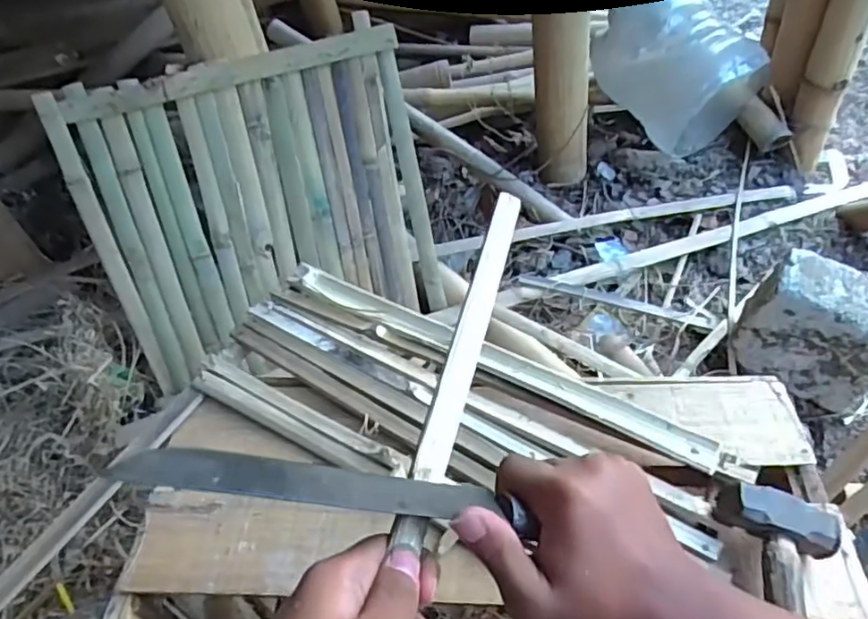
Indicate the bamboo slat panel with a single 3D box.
[{"bbox_3d":[-0.261,-0.149,0.939,0.471,0.423,0.022,-17,18,-5],"label":"bamboo slat panel"}]

